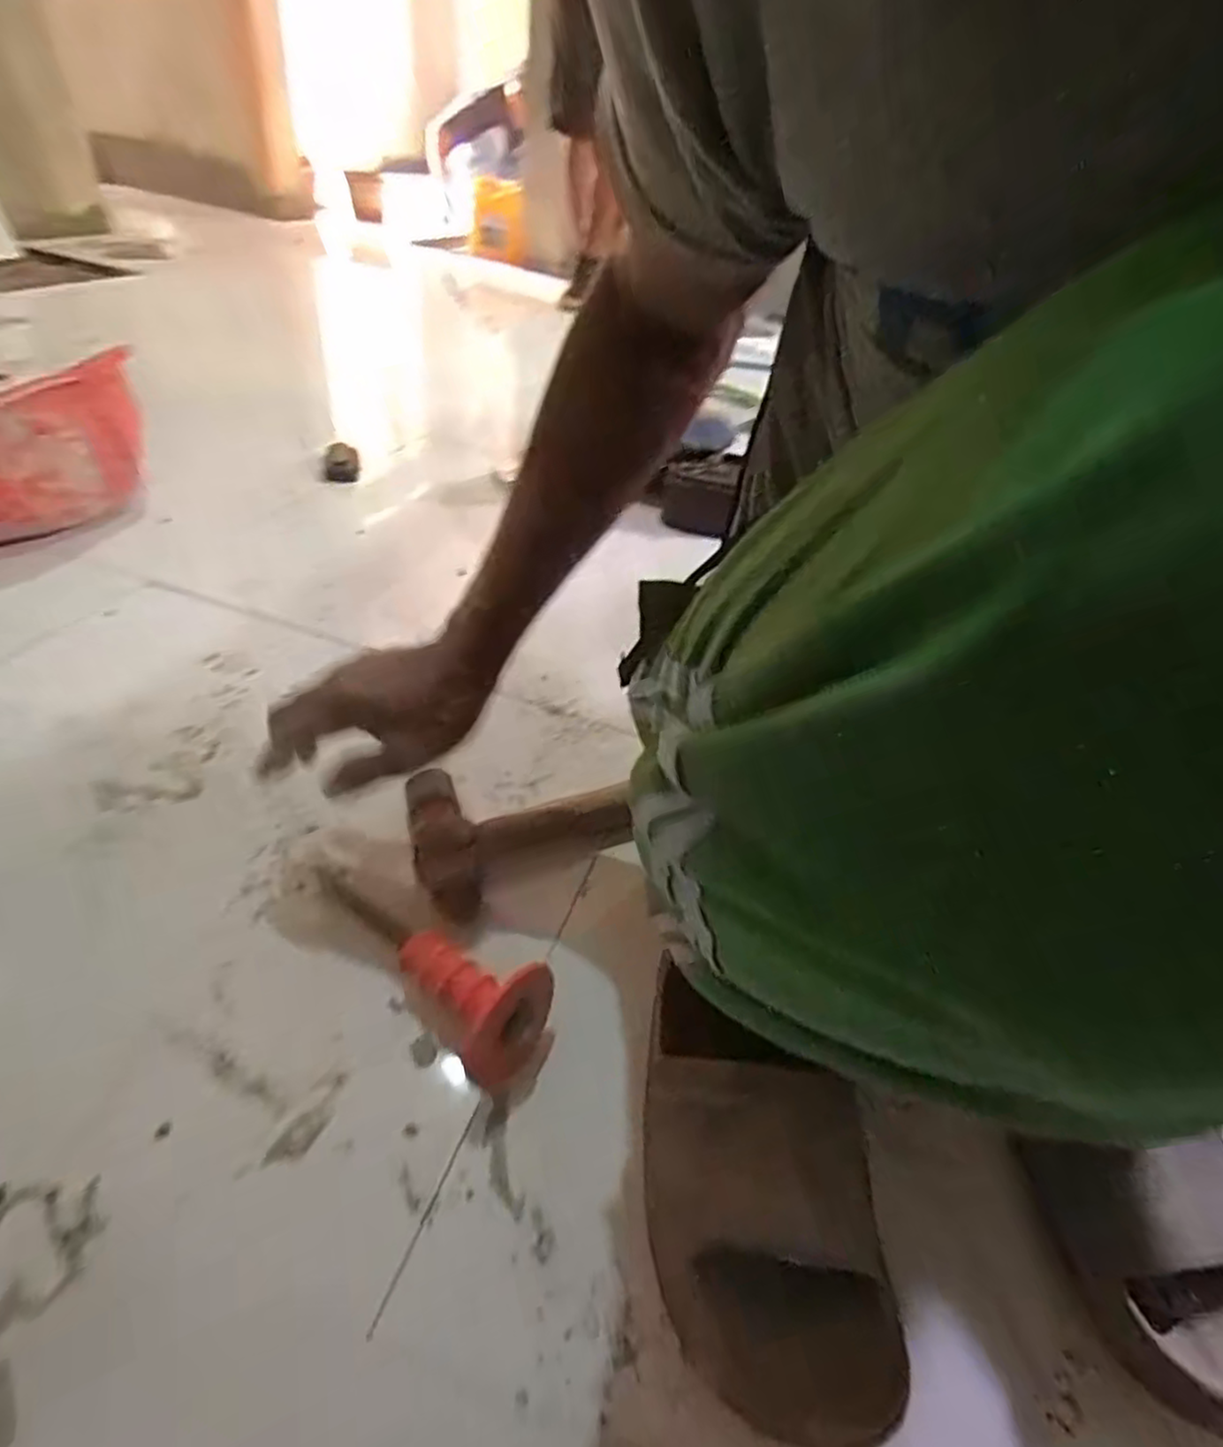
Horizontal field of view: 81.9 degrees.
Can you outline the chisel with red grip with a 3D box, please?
[{"bbox_3d":[-0.126,0.155,0.475,0.227,0.055,0.053,19,39,38],"label":"chisel with red grip"}]

